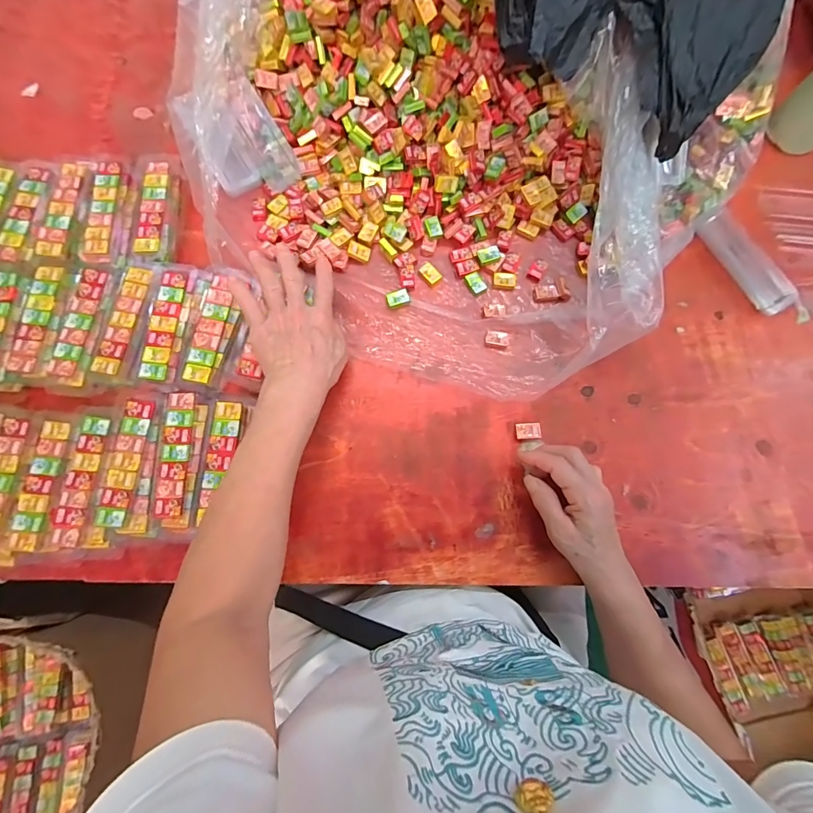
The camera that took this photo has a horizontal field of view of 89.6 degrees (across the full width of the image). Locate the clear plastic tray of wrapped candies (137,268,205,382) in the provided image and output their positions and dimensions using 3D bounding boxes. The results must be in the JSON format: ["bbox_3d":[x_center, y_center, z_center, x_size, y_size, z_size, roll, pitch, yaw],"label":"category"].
[{"bbox_3d":[-0.248,-0.088,0.430,0.047,0.011,0.125,1,77,0],"label":"clear plastic tray of wrapped candies"}]

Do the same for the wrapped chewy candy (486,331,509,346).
[{"bbox_3d":[0.102,-0.076,0.458,0.025,0.005,0.015,17,77,4],"label":"wrapped chewy candy"}]

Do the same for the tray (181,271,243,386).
[{"bbox_3d":[-0.206,-0.085,0.432,0.050,0.016,0.129,9,77,2],"label":"tray"}]

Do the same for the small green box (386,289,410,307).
[{"bbox_3d":[-0.010,-0.123,0.466,0.025,0.004,0.016,-15,91,4],"label":"small green box"}]

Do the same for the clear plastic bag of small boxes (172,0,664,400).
[{"bbox_3d":[0.008,-0.279,0.424,0.426,0.173,0.589,-38,80,-9],"label":"clear plastic bag of small boxes"}]

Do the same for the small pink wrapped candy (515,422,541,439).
[{"bbox_3d":[0.129,0.026,0.436,0.025,0.010,0.017,-1,77,-1],"label":"small pink wrapped candy"}]

